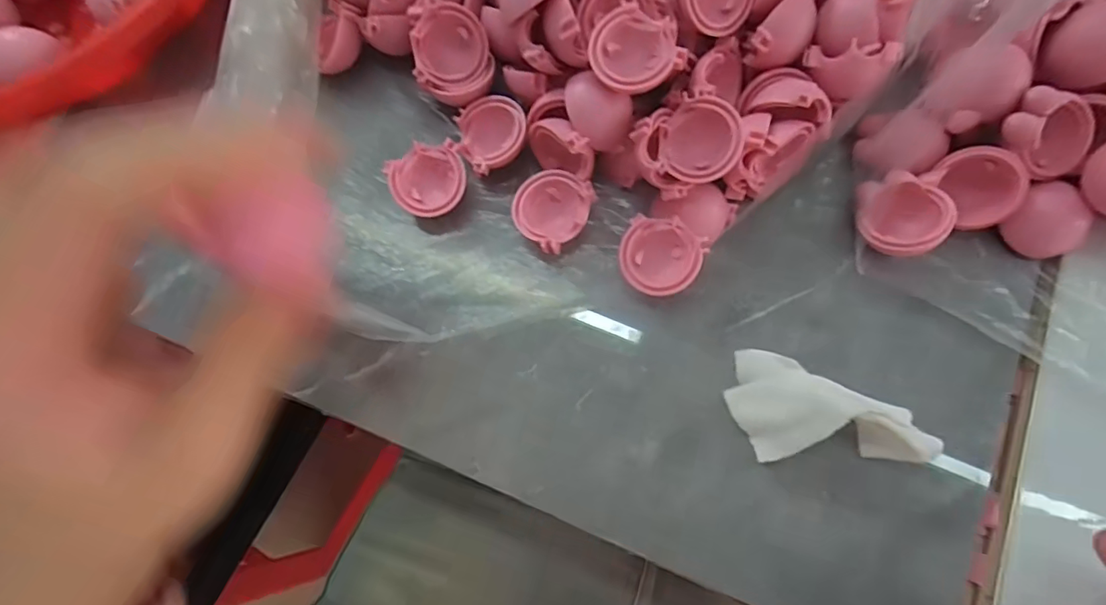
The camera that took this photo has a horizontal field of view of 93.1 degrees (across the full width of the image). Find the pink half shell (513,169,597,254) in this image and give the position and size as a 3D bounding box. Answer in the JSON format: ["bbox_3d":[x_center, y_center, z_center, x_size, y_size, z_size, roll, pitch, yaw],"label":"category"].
[{"bbox_3d":[0.000,-0.036,0.205,0.028,0.016,0.029,0,78,0],"label":"pink half shell"}]

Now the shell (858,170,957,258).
[{"bbox_3d":[0.130,-0.031,0.196,0.029,0.015,0.030,-31,70,8],"label":"shell"}]

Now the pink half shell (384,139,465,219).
[{"bbox_3d":[-0.049,-0.048,0.210,0.029,0.016,0.028,0,78,0],"label":"pink half shell"}]

